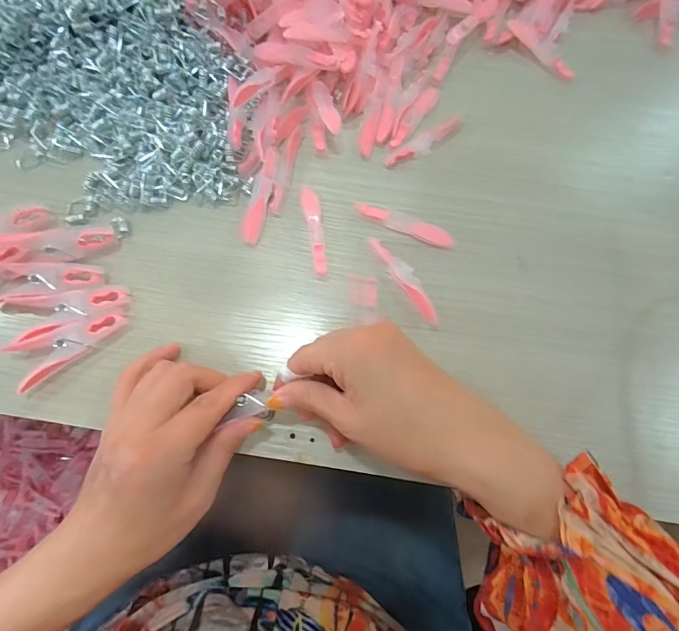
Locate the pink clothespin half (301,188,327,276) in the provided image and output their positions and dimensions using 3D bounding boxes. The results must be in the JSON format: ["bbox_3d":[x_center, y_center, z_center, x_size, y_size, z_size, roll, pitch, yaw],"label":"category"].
[{"bbox_3d":[-0.018,-0.067,0.316,0.013,0.007,0.075,-10,74,-4],"label":"pink clothespin half"}]

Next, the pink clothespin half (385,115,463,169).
[{"bbox_3d":[0.072,-0.144,0.341,0.077,0.004,0.013,-32,76,-10],"label":"pink clothespin half"}]

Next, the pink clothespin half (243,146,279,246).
[{"bbox_3d":[-0.062,-0.094,0.321,0.014,0.007,0.079,13,85,3],"label":"pink clothespin half"}]

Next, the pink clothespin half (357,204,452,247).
[{"bbox_3d":[0.050,-0.071,0.319,0.078,0.008,0.013,24,74,6],"label":"pink clothespin half"}]

